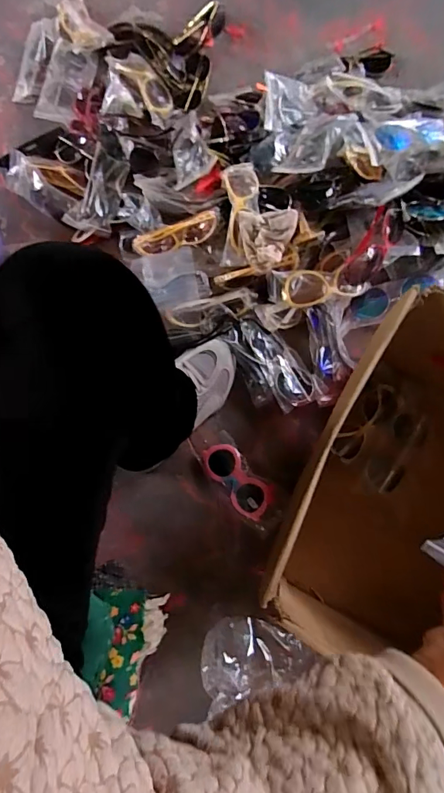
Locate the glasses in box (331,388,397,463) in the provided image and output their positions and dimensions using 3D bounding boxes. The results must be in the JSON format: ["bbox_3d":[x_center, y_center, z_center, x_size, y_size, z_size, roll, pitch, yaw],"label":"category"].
[{"bbox_3d":[0.221,0.040,0.662,0.046,0.025,0.143,40,84,10],"label":"glasses in box"}]

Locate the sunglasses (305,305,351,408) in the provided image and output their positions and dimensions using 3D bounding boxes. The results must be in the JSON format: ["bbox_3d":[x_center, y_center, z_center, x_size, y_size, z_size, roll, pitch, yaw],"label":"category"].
[{"bbox_3d":[0.174,-0.067,0.700,0.054,0.035,0.156,-5,78,3],"label":"sunglasses"}]

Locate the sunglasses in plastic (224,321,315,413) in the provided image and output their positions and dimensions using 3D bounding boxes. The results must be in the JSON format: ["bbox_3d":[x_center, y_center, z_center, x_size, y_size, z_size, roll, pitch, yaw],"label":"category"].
[{"bbox_3d":[0.077,-0.051,0.701,0.095,0.037,0.165,-26,77,-3],"label":"sunglasses in plastic"}]

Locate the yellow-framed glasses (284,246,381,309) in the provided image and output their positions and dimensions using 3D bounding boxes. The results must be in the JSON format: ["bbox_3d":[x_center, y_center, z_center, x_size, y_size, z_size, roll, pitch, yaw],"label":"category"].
[{"bbox_3d":[0.177,-0.188,0.693,0.162,0.049,0.066,-13,108,7],"label":"yellow-framed glasses"}]

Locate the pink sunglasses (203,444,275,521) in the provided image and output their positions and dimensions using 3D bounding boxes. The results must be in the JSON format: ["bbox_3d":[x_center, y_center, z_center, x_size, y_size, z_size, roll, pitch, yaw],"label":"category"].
[{"bbox_3d":[0.023,0.132,0.680,0.064,0.031,0.132,-45,79,-6],"label":"pink sunglasses"}]

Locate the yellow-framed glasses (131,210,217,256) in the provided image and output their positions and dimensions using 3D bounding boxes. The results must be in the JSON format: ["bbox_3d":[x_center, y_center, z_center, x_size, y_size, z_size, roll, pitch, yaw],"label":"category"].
[{"bbox_3d":[-0.079,-0.270,0.725,0.148,0.032,0.029,-12,75,16],"label":"yellow-framed glasses"}]

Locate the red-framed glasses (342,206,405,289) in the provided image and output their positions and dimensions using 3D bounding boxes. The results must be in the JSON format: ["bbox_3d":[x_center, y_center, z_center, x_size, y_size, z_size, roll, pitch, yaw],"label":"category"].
[{"bbox_3d":[0.235,-0.231,0.671,0.048,0.033,0.123,34,93,9],"label":"red-framed glasses"}]

